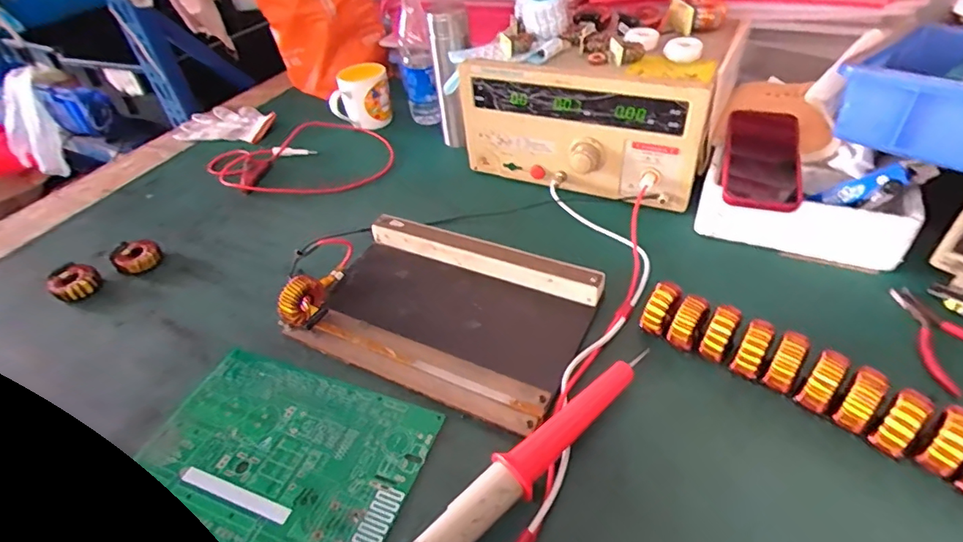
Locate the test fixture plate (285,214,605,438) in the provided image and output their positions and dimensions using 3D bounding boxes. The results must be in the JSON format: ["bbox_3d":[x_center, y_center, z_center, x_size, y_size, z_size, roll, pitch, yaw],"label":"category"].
[{"bbox_3d":[-0.041,0.038,0.555,0.299,0.031,0.198,16,48,24],"label":"test fixture plate"}]

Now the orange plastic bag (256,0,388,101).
[{"bbox_3d":[-0.304,-0.491,0.999,0.144,0.231,0.233,23,51,29],"label":"orange plastic bag"}]

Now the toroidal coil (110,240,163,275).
[{"bbox_3d":[-0.455,-0.020,0.672,0.052,0.033,0.043,-30,47,-22],"label":"toroidal coil"}]

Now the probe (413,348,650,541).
[{"bbox_3d":[0.046,0.150,0.421,0.259,0.033,0.032,-35,49,-26],"label":"probe"}]

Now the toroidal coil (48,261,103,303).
[{"bbox_3d":[-0.512,0.013,0.641,0.048,0.029,0.050,-4,43,4],"label":"toroidal coil"}]

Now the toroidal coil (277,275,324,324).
[{"bbox_3d":[-0.189,0.028,0.538,0.020,0.048,0.053,17,48,25],"label":"toroidal coil"}]

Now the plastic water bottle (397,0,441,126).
[{"bbox_3d":[-0.110,-0.358,0.855,0.057,0.224,0.057,-10,43,-2],"label":"plastic water bottle"}]

